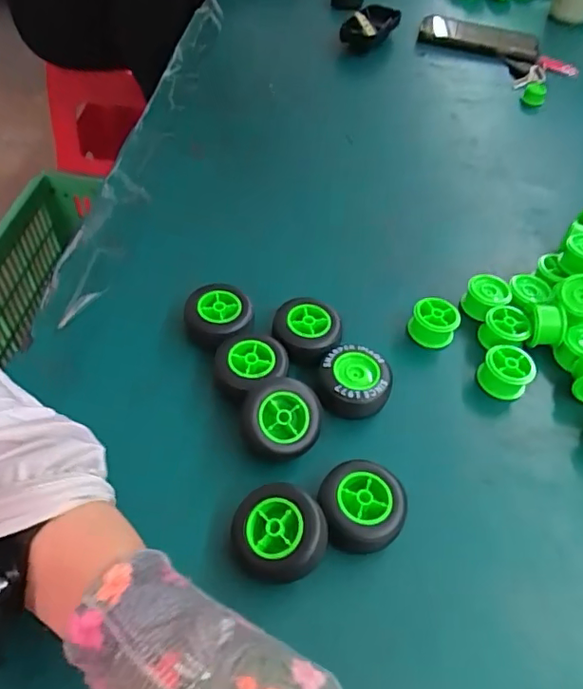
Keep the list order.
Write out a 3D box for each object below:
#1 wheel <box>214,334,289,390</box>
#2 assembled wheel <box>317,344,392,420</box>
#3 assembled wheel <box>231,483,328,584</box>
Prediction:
[{"bbox_3d":[-0.027,0.013,0.373,0.048,0.016,0.042,-21,54,-22],"label":"wheel"},{"bbox_3d":[0.042,0.025,0.373,0.047,0.021,0.044,3,49,-3],"label":"assembled wheel"},{"bbox_3d":[-0.007,0.101,0.298,0.049,0.020,0.049,-9,57,10],"label":"assembled wheel"}]

